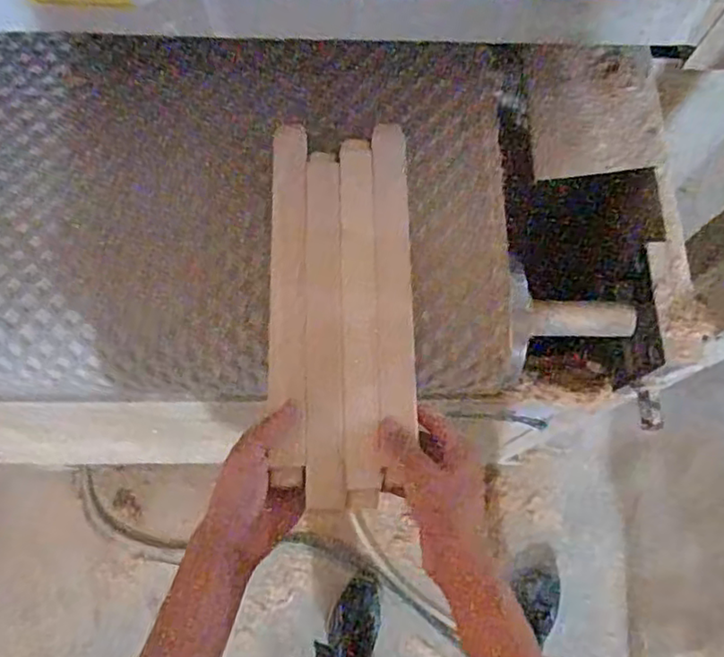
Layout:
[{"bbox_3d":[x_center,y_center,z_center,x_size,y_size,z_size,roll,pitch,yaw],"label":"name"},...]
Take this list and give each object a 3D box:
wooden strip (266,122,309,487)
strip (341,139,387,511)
[{"bbox_3d":[-0.062,-0.036,0.545,0.030,0.009,0.326,-1,70,-2],"label":"wooden strip"},{"bbox_3d":[-0.001,-0.017,0.544,0.030,0.010,0.325,-1,72,-2],"label":"strip"}]

